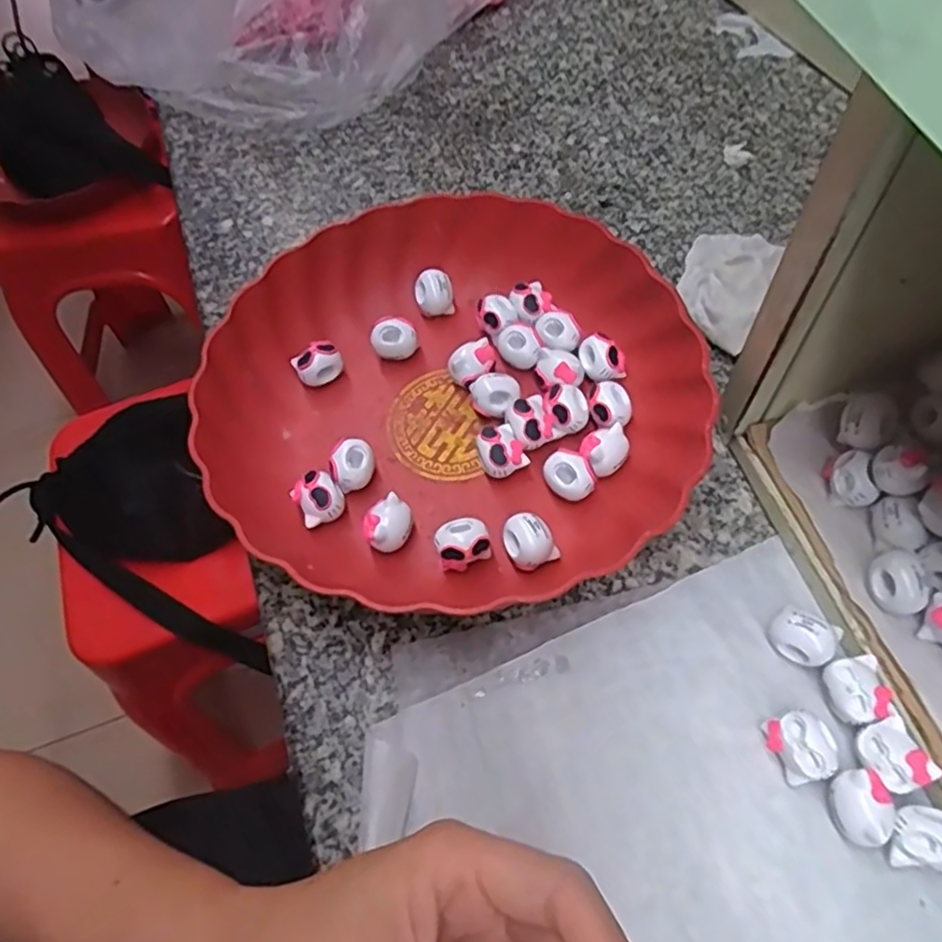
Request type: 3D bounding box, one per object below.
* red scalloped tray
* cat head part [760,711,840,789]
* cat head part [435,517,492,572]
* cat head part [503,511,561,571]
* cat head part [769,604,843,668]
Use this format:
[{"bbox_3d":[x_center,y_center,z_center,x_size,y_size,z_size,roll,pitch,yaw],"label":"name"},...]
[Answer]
[{"bbox_3d":[-0.012,-0.041,0.359,0.236,0.053,0.242,-17,57,-7],"label":"red scalloped tray"},{"bbox_3d":[0.131,0.109,0.273,0.022,0.018,0.025,-11,56,-3],"label":"cat head part"},{"bbox_3d":[-0.004,0.035,0.326,0.024,0.021,0.018,-16,57,-7],"label":"cat head part"},{"bbox_3d":[0.027,0.034,0.324,0.021,0.021,0.023,-2,56,3],"label":"cat head part"},{"bbox_3d":[0.143,0.070,0.295,0.024,0.019,0.025,-2,56,3],"label":"cat head part"}]

